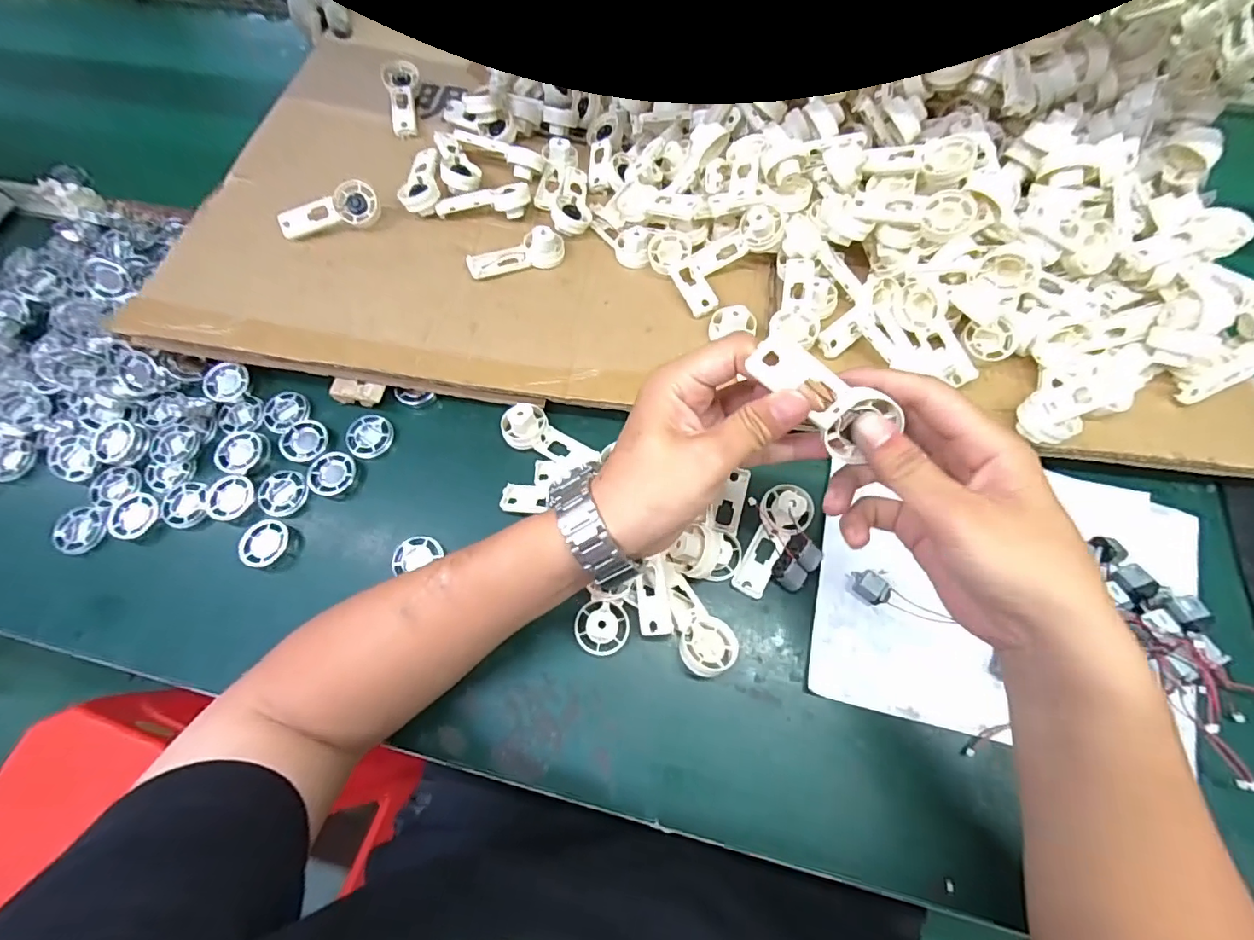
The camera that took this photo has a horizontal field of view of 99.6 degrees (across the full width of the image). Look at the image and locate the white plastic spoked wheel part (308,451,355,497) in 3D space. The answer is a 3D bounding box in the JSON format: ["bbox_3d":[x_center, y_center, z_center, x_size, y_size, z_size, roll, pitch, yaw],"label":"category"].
[{"bbox_3d":[-0.252,0.003,0.454,0.037,0.012,0.037,-1,69,2],"label":"white plastic spoked wheel part"}]

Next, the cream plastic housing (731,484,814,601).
[{"bbox_3d":[0.111,0.053,0.412,0.037,0.015,0.092,31,74,13],"label":"cream plastic housing"}]

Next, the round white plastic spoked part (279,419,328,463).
[{"bbox_3d":[-0.283,-0.025,0.463,0.042,0.004,0.037,42,76,16],"label":"round white plastic spoked part"}]

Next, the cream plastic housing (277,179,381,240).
[{"bbox_3d":[-0.291,-0.251,0.518,0.093,0.016,0.041,-21,102,-11],"label":"cream plastic housing"}]

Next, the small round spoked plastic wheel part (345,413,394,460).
[{"bbox_3d":[-0.228,-0.029,0.469,0.038,0.012,0.039,-1,69,2],"label":"small round spoked plastic wheel part"}]

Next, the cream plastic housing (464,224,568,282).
[{"bbox_3d":[-0.106,-0.207,0.508,0.091,0.021,0.032,-14,69,-3],"label":"cream plastic housing"}]

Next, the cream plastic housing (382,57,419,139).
[{"bbox_3d":[-0.249,-0.416,0.598,0.033,0.038,0.095,-11,69,-2],"label":"cream plastic housing"}]

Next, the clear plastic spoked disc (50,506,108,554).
[{"bbox_3d":[-0.454,0.049,0.440,0.038,0.007,0.040,-1,69,2],"label":"clear plastic spoked disc"}]

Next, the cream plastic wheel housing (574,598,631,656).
[{"bbox_3d":[-0.018,0.115,0.389,0.039,0.017,0.039,7,70,5],"label":"cream plastic wheel housing"}]

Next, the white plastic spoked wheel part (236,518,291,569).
[{"bbox_3d":[-0.295,0.060,0.431,0.036,0.010,0.039,9,70,6],"label":"white plastic spoked wheel part"}]

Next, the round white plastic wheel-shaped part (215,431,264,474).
[{"bbox_3d":[-0.336,-0.016,0.457,0.036,0.008,0.038,-1,69,2],"label":"round white plastic wheel-shaped part"}]

